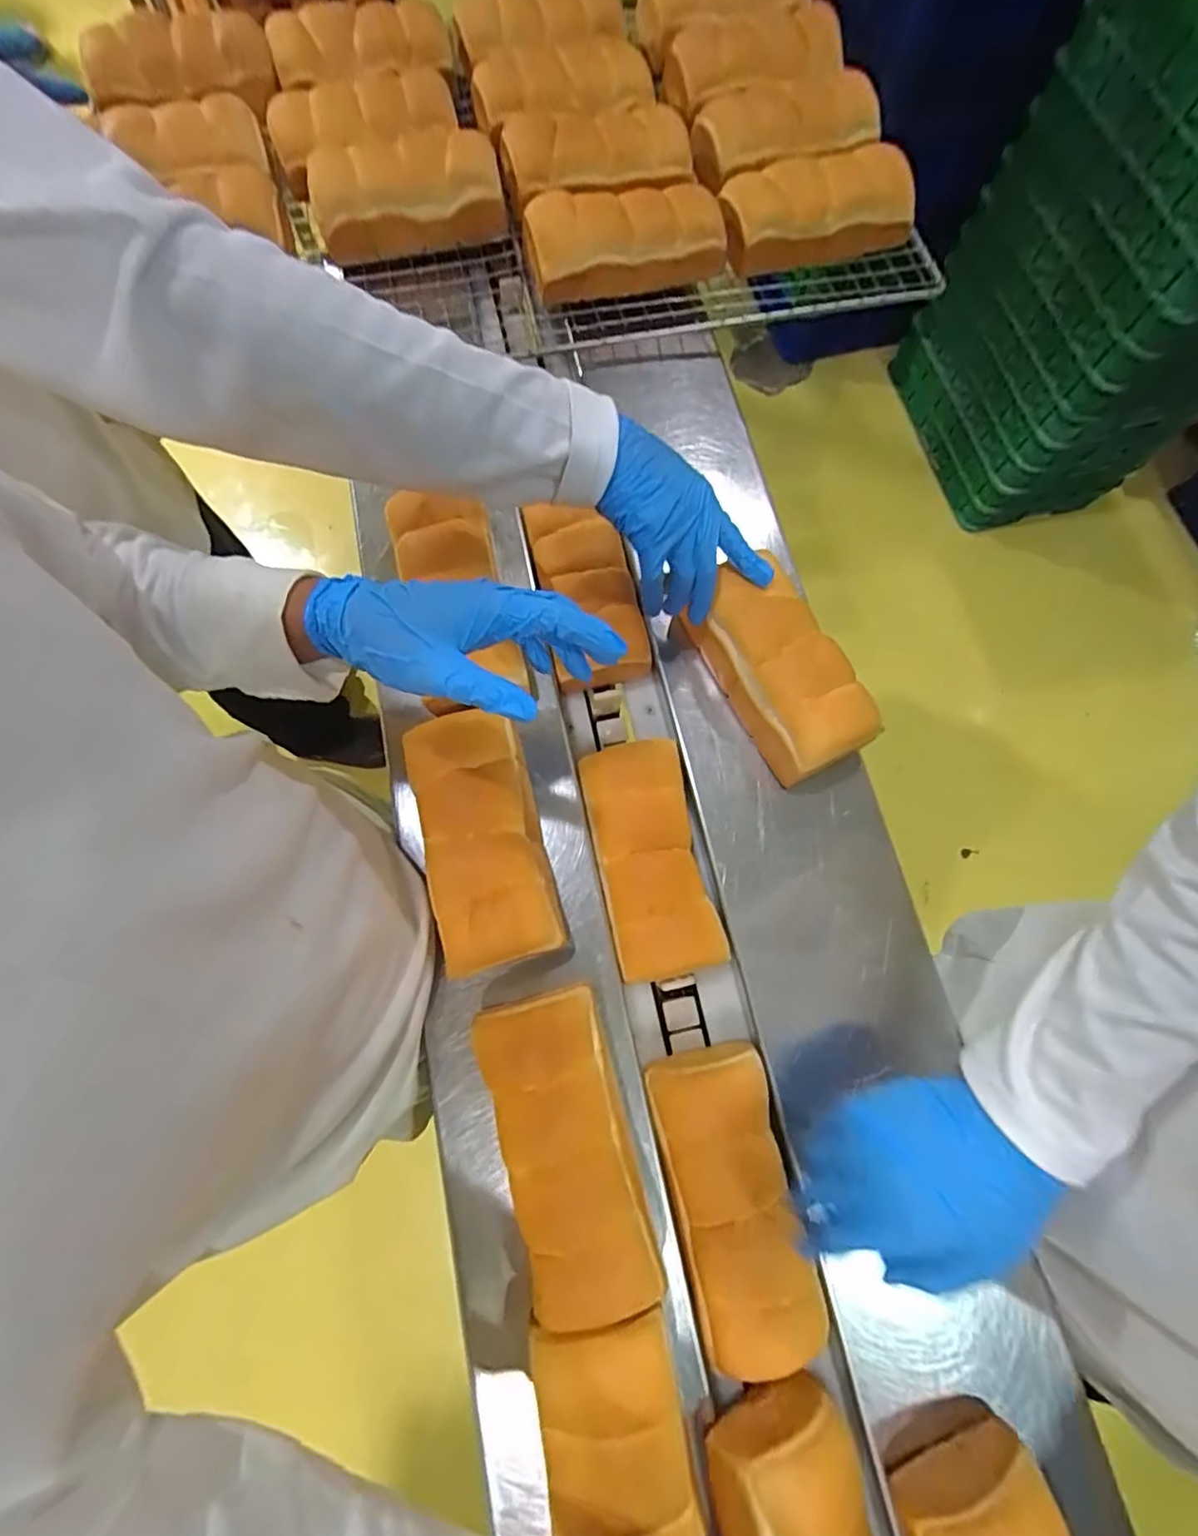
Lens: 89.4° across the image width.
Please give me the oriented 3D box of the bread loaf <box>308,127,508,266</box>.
[{"bbox_3d":[-0.198,-0.593,0.635,0.194,0.067,0.082,-12,75,-4],"label":"bread loaf"}]

